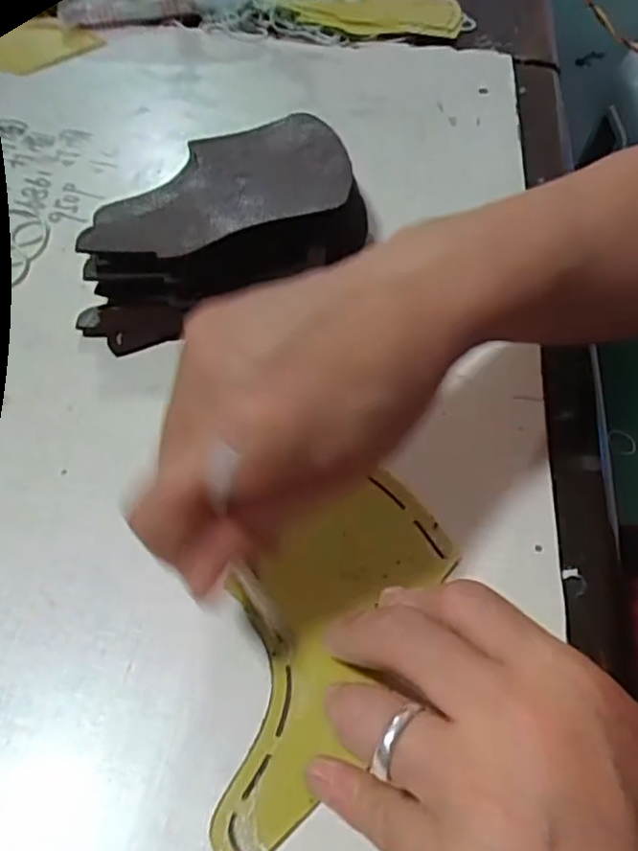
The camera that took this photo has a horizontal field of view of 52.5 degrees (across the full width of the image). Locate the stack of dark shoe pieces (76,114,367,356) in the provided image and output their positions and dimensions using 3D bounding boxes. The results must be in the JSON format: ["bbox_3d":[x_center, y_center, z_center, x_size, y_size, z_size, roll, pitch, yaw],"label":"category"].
[{"bbox_3d":[-0.058,-0.113,0.356,0.161,0.042,0.112,-24,56,-17],"label":"stack of dark shoe pieces"}]

